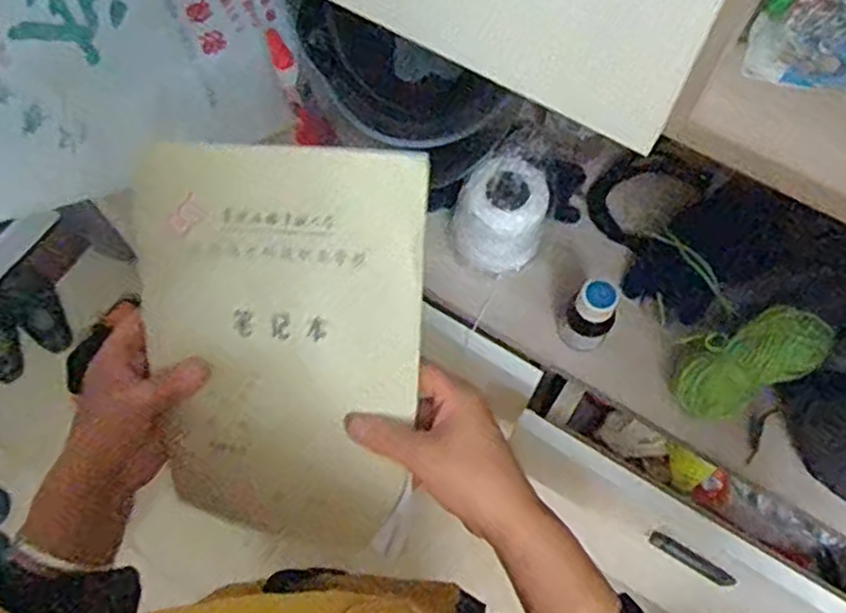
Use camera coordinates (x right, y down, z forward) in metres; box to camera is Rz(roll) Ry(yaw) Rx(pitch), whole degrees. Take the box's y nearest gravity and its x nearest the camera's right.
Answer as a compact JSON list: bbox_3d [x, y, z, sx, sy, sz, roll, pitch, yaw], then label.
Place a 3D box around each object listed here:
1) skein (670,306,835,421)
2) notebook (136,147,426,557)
[{"bbox_3d":[0.263,0.044,0.582,0.122,0.043,0.063,-32,67,19],"label":"skein"},{"bbox_3d":[-0.090,0.029,0.453,0.173,0.013,0.248,5,105,6],"label":"notebook"}]

